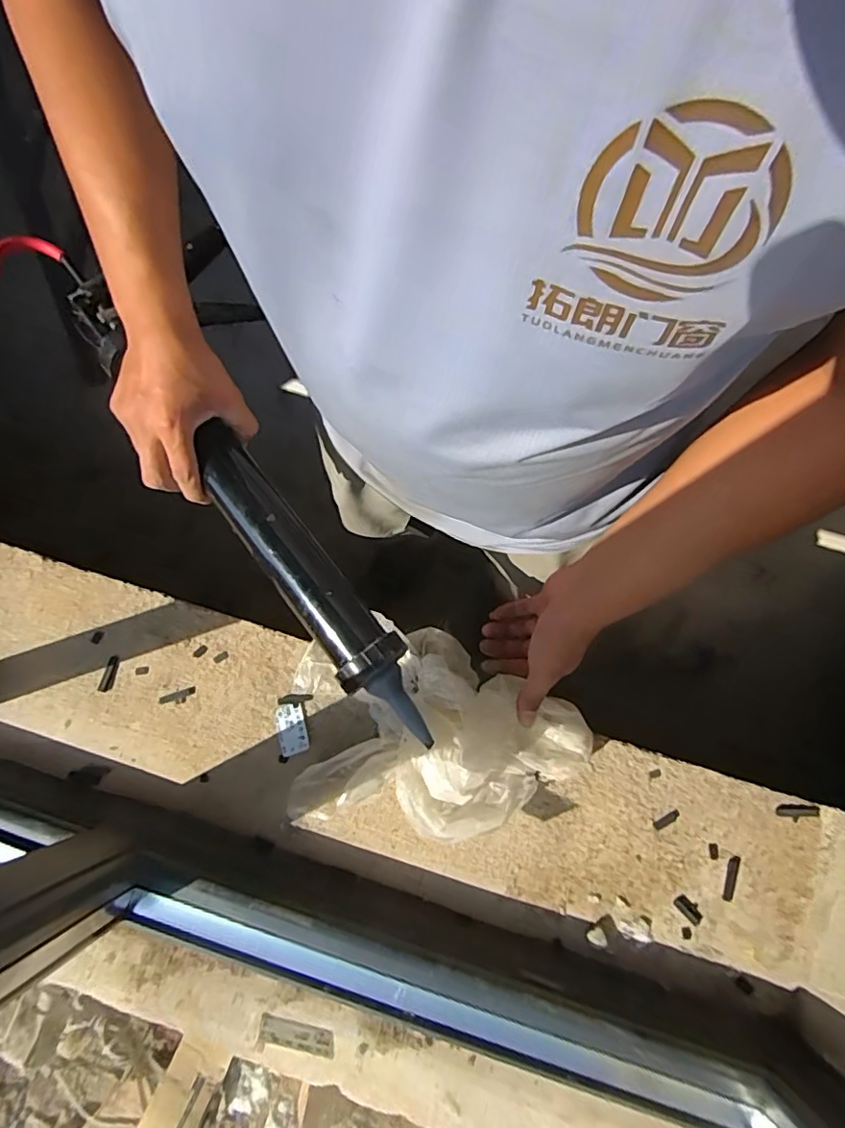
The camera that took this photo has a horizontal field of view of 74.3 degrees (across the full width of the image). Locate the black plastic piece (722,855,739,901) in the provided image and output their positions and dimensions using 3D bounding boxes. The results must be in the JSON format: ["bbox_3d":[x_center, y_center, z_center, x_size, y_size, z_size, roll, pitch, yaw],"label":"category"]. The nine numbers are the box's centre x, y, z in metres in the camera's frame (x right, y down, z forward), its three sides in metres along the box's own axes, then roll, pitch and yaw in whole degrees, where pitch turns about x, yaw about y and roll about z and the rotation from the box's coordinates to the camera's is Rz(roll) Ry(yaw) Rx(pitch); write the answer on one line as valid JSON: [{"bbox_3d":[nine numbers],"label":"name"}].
[{"bbox_3d":[0.308,0.313,0.557,0.010,0.004,0.043,21,76,4],"label":"black plastic piece"}]

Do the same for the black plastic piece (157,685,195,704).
[{"bbox_3d":[-0.260,0.141,0.591,0.038,0.007,0.014,-16,76,-6],"label":"black plastic piece"}]

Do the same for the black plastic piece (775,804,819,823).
[{"bbox_3d":[0.384,0.256,0.574,0.043,0.009,0.016,2,75,-1],"label":"black plastic piece"}]

